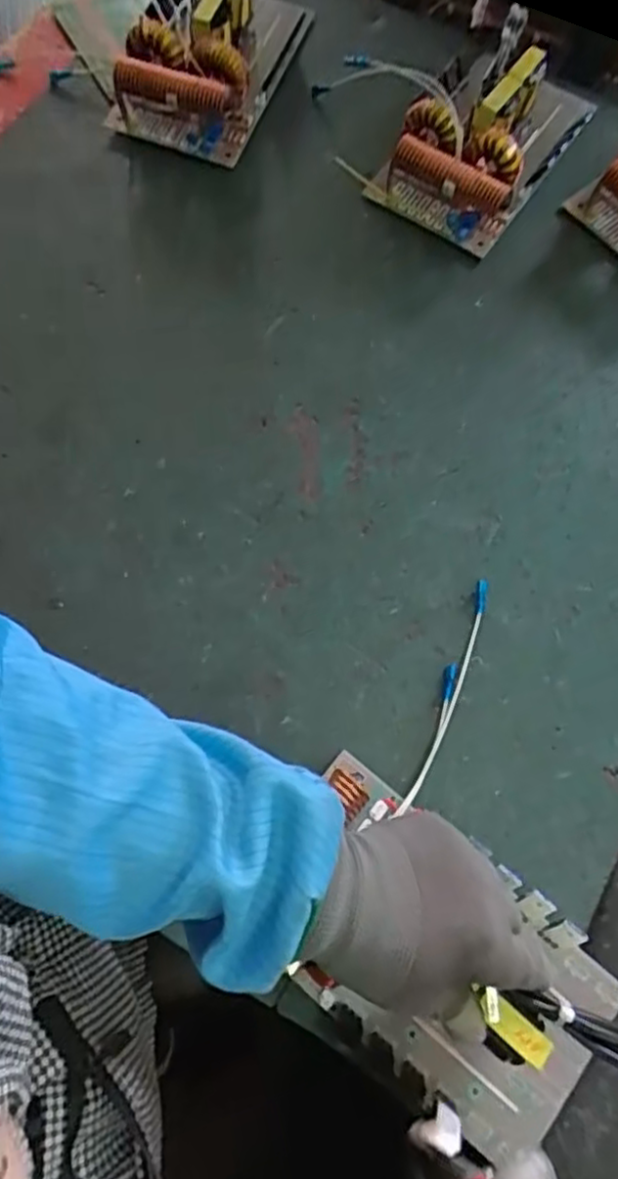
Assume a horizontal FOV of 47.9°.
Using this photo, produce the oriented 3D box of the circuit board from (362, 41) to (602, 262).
[{"bbox_3d":[0.150,-0.401,0.615,0.125,0.065,0.199,34,76,8],"label":"circuit board"}]

